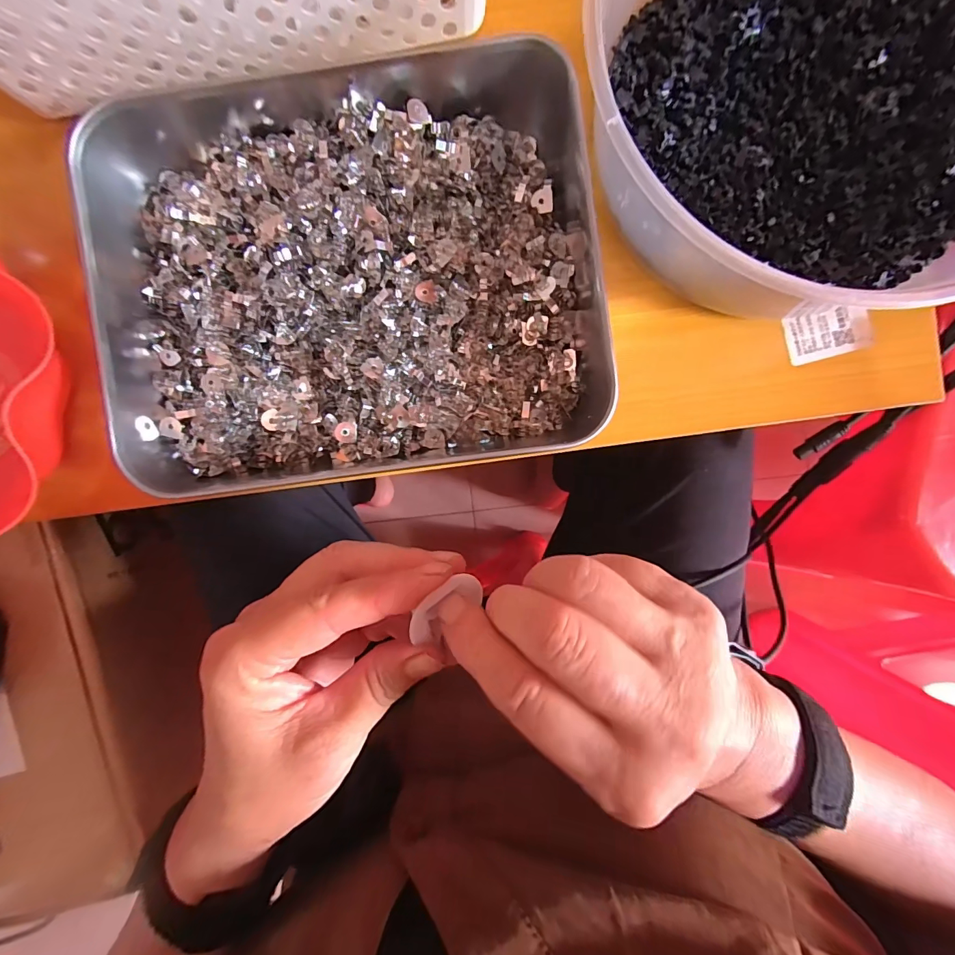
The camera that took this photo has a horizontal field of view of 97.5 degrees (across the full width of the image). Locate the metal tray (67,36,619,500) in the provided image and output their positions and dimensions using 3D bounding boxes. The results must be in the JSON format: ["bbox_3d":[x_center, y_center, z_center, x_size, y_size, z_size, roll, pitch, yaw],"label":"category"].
[{"bbox_3d":[-0.065,-0.105,0.224,0.260,0.038,0.209,-9,92,1],"label":"metal tray"}]

